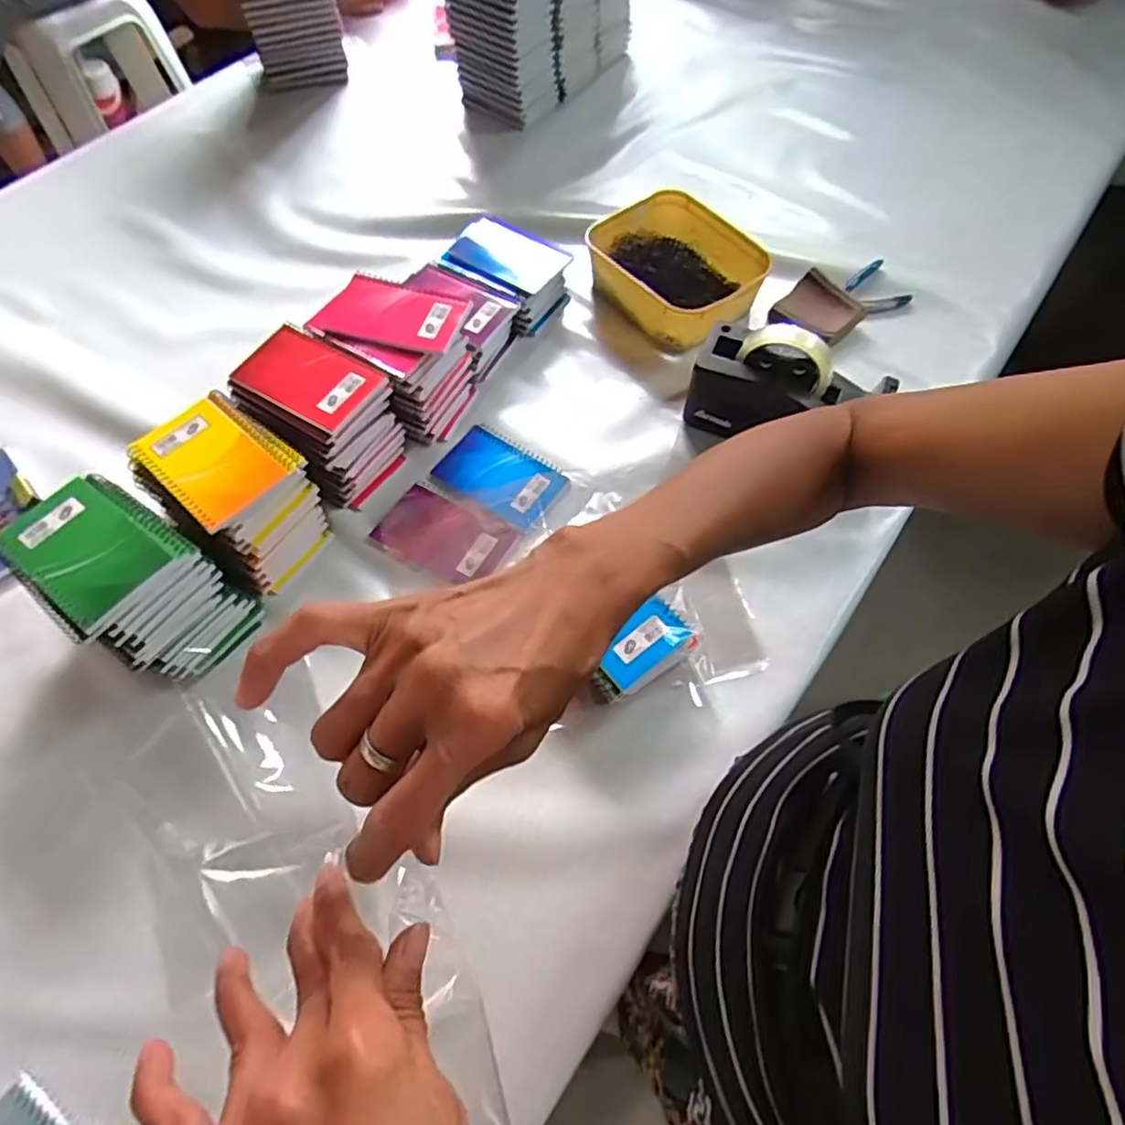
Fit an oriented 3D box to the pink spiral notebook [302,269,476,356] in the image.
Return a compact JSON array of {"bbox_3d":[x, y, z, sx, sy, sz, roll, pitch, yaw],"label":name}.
[{"bbox_3d":[-0.177,-0.254,0.679,0.146,0.016,0.087,19,63,10],"label":"pink spiral notebook"}]

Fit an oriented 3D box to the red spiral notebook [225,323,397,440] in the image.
[{"bbox_3d":[-0.243,-0.178,0.642,0.134,0.019,0.088,28,62,15],"label":"red spiral notebook"}]

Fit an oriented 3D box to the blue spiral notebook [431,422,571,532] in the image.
[{"bbox_3d":[-0.067,-0.096,0.718,0.131,0.013,0.089,33,66,17],"label":"blue spiral notebook"}]

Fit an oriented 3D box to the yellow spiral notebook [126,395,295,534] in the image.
[{"bbox_3d":[-0.313,-0.090,0.589,0.128,0.012,0.086,37,68,18],"label":"yellow spiral notebook"}]

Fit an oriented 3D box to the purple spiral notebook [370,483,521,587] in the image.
[{"bbox_3d":[-0.121,-0.028,0.680,0.130,0.014,0.081,28,65,14],"label":"purple spiral notebook"}]

